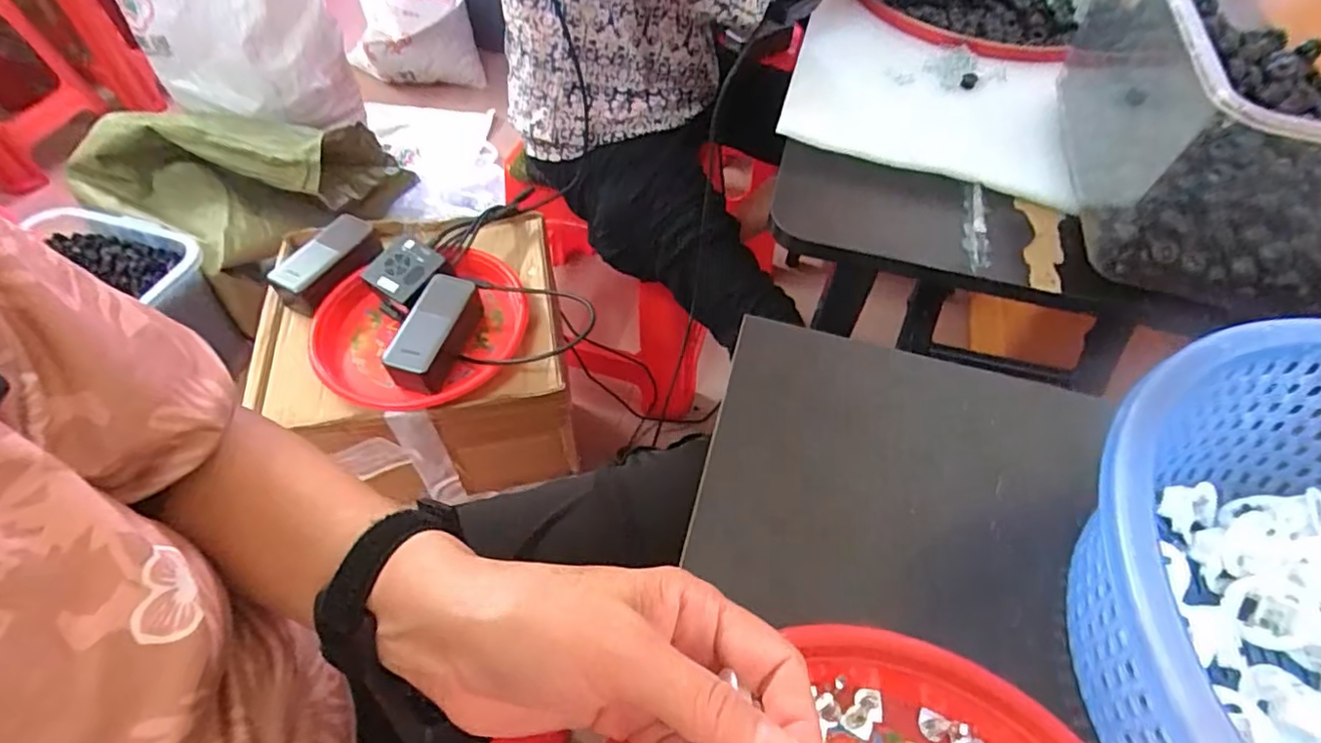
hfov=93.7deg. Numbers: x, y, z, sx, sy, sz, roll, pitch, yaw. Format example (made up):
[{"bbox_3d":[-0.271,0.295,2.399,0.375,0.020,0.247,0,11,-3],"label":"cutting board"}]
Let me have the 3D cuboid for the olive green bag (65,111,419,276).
[{"bbox_3d":[-0.764,-0.355,1.169,0.484,0.232,0.263,-9,55,-8],"label":"olive green bag"}]

